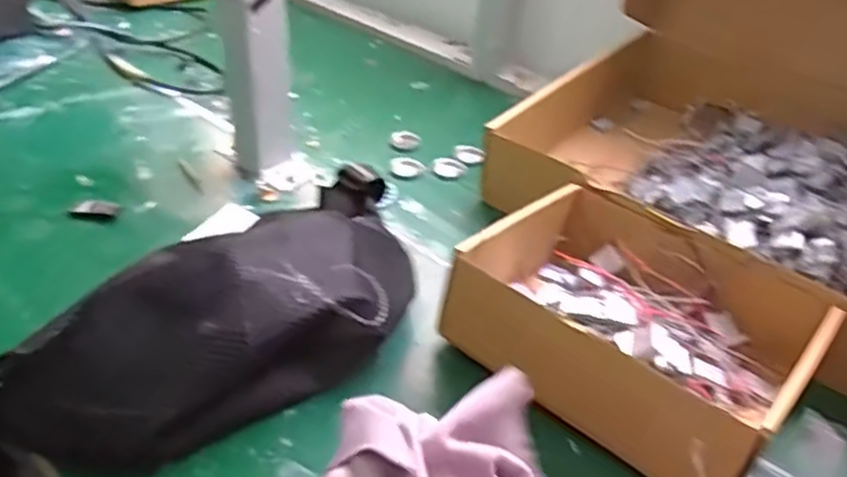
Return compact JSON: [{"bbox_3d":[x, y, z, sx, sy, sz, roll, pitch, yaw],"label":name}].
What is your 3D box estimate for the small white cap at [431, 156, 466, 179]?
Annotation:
[{"bbox_3d":[0.026,-0.071,0.695,0.035,0.008,0.035,2,38,-2],"label":"small white cap"}]

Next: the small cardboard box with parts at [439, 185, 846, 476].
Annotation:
[{"bbox_3d":[0.145,0.053,0.469,0.201,0.073,0.176,30,45,30],"label":"small cardboard box with parts"}]

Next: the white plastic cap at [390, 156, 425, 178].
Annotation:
[{"bbox_3d":[-0.016,-0.072,0.690,0.033,0.009,0.033,3,36,-2],"label":"white plastic cap"}]

